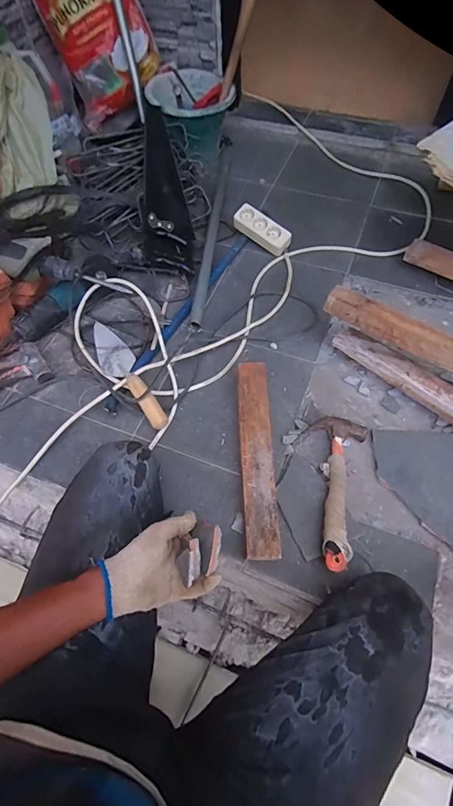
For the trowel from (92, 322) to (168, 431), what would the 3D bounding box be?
[{"bbox_3d":[-0.210,-0.056,0.782,0.072,0.080,0.269,-30,65,-14],"label":"trowel"}]

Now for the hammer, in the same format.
[{"bbox_3d":[0.188,0.151,0.677,0.109,0.070,0.288,16,63,10],"label":"hammer"}]

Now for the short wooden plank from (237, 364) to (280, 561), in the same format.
[{"bbox_3d":[0.056,0.093,0.709,0.064,0.043,0.386,-2,61,1],"label":"short wooden plank"}]

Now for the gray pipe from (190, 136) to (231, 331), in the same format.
[{"bbox_3d":[-0.036,-0.512,1.025,0.033,0.030,0.798,4,62,4],"label":"gray pipe"}]

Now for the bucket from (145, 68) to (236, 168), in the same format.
[{"bbox_3d":[-0.103,-0.893,1.145,0.261,0.176,0.284,-1,61,1],"label":"bucket"}]

